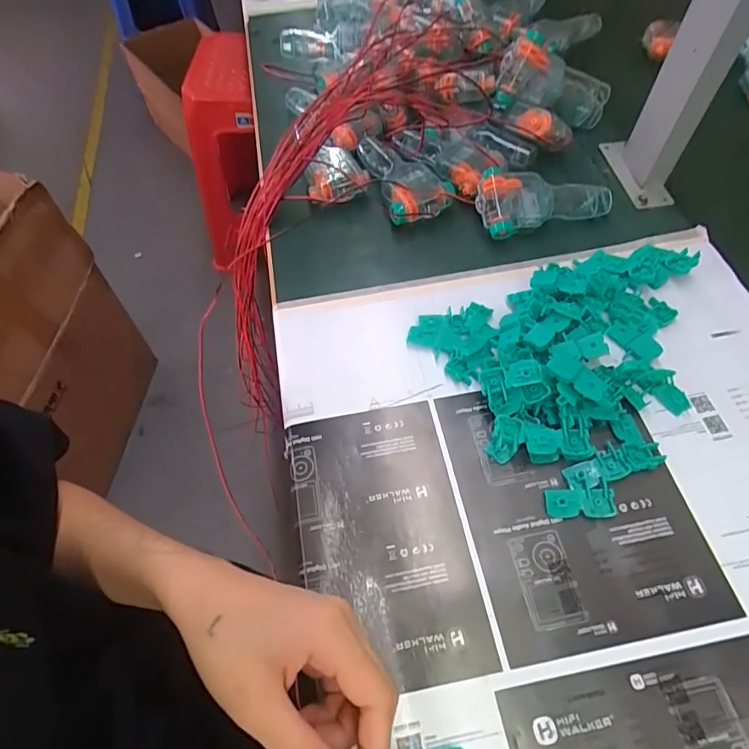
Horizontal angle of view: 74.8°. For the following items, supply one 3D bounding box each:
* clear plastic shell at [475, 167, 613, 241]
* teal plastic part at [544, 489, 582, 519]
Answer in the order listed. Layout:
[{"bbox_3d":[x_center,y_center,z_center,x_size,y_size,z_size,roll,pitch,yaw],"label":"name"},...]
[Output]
[{"bbox_3d":[0.158,-0.167,0.463,0.128,0.040,0.056,-15,59,-6],"label":"clear plastic shell"},{"bbox_3d":[0.126,0.087,0.328,0.023,0.004,0.018,-6,81,10],"label":"teal plastic part"}]

